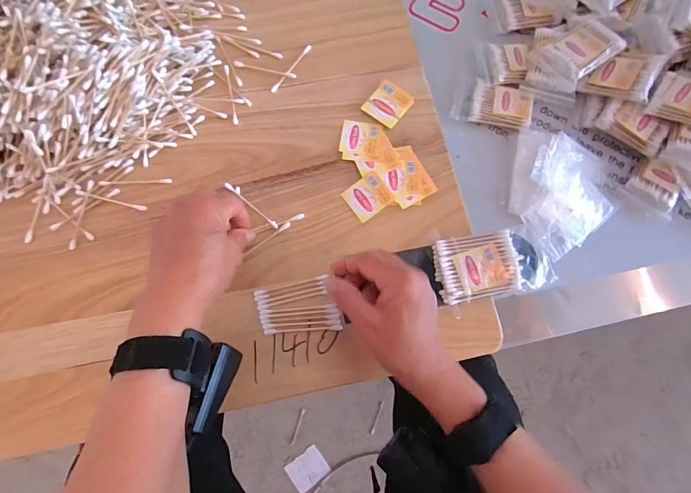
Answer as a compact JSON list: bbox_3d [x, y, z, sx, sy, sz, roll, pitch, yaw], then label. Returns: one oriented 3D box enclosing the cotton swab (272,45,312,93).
[{"bbox_3d":[-0.060,-0.200,0.421,0.007,0.004,0.072,34,79,6],"label":"cotton swab"}]

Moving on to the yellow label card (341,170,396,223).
[{"bbox_3d":[0.024,-0.052,0.387,0.043,0.004,0.039,-36,83,-4],"label":"yellow label card"}]

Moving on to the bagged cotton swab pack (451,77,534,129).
[{"bbox_3d":[0.183,-0.175,0.464,0.091,0.014,0.054,14,77,4],"label":"bagged cotton swab pack"}]

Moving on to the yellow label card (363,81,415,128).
[{"bbox_3d":[0.047,-0.156,0.410,0.042,0.005,0.045,37,89,6],"label":"yellow label card"}]

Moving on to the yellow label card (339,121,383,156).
[{"bbox_3d":[0.017,-0.117,0.404,0.043,0.004,0.036,9,77,0],"label":"yellow label card"}]

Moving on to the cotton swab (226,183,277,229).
[{"bbox_3d":[-0.095,-0.041,0.379,0.070,0.008,0.005,40,79,8],"label":"cotton swab"}]

